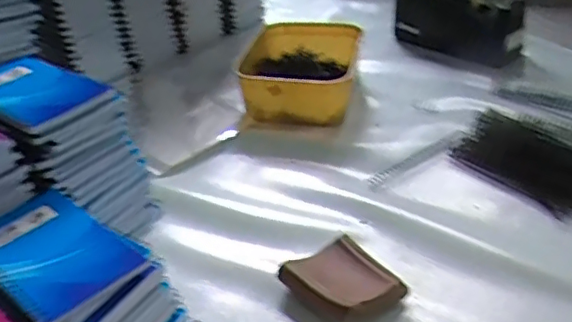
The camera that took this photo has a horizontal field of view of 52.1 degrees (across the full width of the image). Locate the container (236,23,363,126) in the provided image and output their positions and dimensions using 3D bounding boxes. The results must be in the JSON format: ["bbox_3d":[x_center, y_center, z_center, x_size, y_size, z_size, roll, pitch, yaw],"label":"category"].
[{"bbox_3d":[0.019,-0.124,0.835,0.158,0.068,0.188,2,32,9],"label":"container"}]

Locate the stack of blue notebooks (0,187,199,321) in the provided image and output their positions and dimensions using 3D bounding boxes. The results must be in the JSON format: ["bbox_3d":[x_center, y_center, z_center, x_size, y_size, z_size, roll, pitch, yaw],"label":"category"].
[{"bbox_3d":[-0.152,0.110,0.453,0.146,0.116,0.100,22,40,35],"label":"stack of blue notebooks"}]

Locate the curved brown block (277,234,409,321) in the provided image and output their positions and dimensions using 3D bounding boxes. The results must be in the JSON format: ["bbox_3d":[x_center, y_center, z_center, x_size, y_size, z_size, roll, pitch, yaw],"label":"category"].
[{"bbox_3d":[0.057,0.106,0.519,0.086,0.031,0.093,-29,39,-34],"label":"curved brown block"}]

